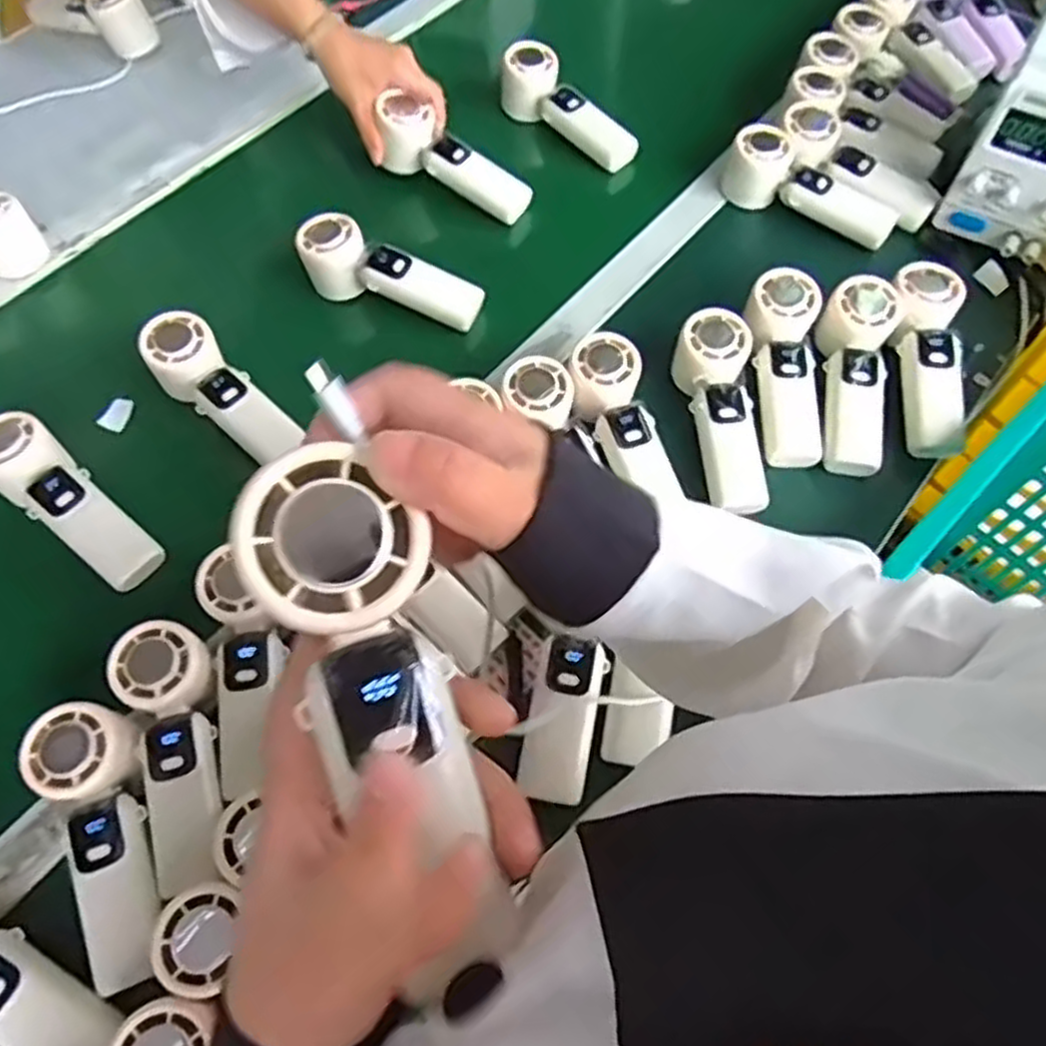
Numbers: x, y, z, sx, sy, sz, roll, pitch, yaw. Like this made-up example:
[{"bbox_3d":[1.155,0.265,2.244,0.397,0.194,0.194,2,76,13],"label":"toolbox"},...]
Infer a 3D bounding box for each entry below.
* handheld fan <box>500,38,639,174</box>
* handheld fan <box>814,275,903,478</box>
[{"bbox_3d":[0.045,-0.422,0.789,0.048,0.053,0.161,-39,69,-18],"label":"handheld fan"},{"bbox_3d":[0.274,-0.119,0.644,0.056,0.039,0.166,7,77,4],"label":"handheld fan"}]

